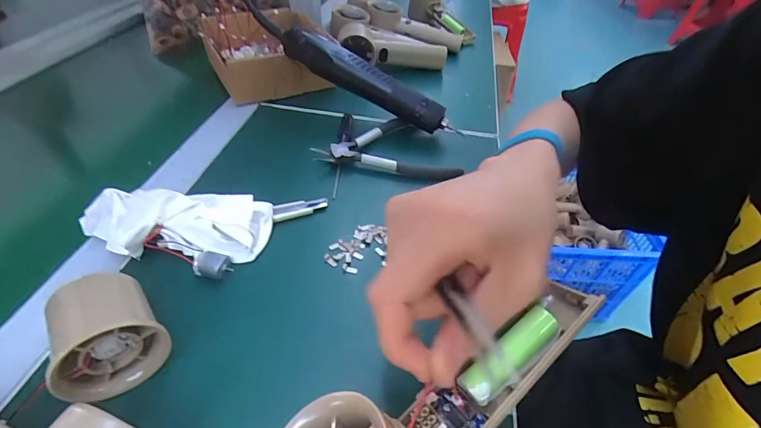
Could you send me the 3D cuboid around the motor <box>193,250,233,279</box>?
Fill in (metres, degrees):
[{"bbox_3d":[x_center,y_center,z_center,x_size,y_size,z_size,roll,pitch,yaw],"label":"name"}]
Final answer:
[{"bbox_3d":[-0.129,0.039,0.286,0.028,0.011,0.018,9,45,5],"label":"motor"}]

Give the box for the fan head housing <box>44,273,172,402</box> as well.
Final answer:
[{"bbox_3d":[-0.166,0.071,0.223,0.057,0.052,0.055,-30,54,-30],"label":"fan head housing"}]

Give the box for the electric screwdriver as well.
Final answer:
[{"bbox_3d":[-0.011,-0.147,0.426,0.211,0.042,0.032,28,47,-1],"label":"electric screwdriver"}]

